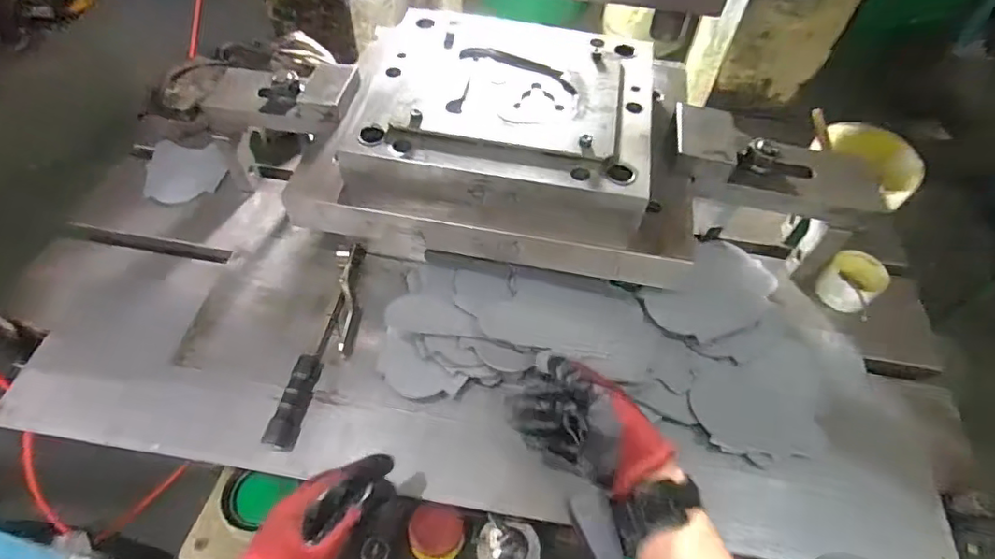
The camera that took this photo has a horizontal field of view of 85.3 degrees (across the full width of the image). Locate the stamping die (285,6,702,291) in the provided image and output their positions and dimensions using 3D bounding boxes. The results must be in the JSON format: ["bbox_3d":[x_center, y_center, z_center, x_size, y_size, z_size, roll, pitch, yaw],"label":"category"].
[{"bbox_3d":[0.013,-0.173,0.650,0.431,0.112,0.323,10,54,5],"label":"stamping die"}]

